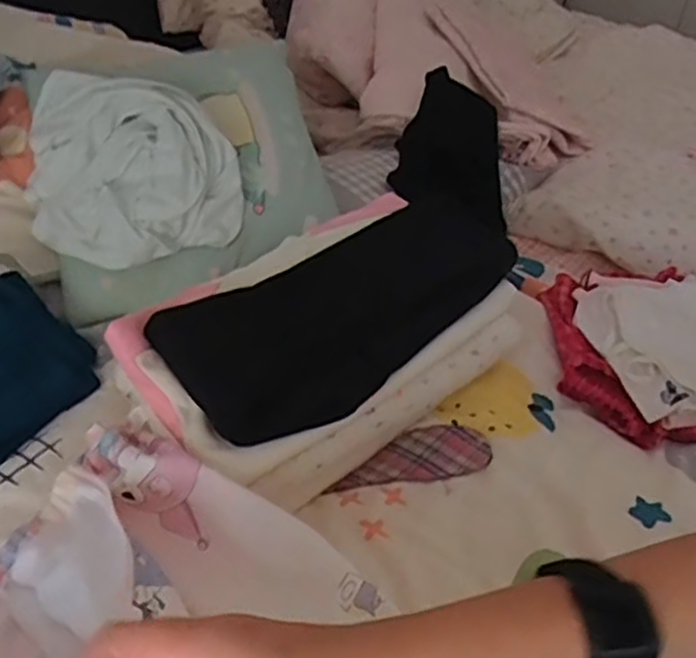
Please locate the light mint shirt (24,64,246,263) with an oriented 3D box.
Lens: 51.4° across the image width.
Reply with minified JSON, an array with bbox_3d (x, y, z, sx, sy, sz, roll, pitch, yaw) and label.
[{"bbox_3d":[-0.229,-0.179,0.767,0.213,0.060,0.229,-2,81,10],"label":"light mint shirt"}]

